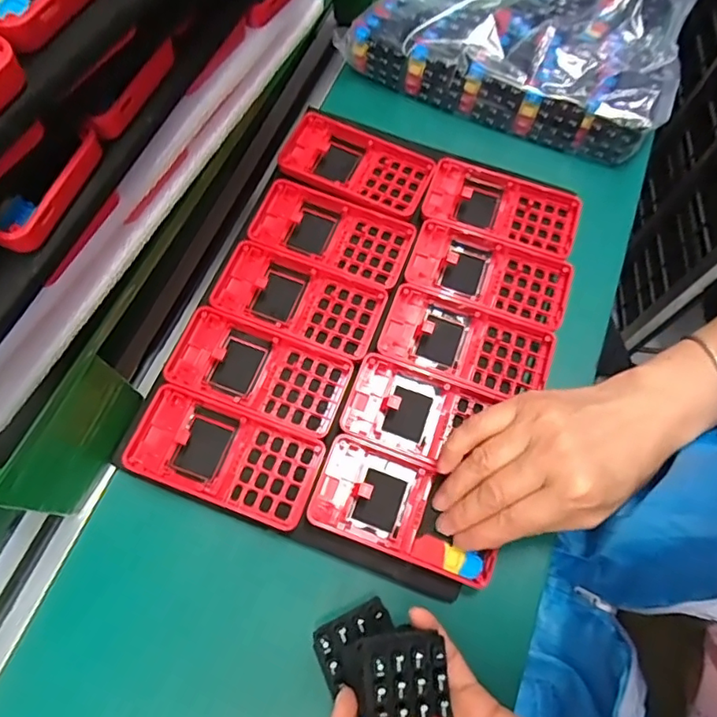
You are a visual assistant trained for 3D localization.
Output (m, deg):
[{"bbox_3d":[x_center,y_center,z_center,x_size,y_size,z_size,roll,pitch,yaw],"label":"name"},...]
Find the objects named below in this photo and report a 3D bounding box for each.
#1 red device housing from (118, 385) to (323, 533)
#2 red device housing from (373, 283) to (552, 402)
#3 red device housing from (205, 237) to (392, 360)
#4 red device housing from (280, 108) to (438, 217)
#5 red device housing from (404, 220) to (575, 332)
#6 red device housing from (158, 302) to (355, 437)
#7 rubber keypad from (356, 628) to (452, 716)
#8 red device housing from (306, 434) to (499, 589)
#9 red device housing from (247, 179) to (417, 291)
[{"bbox_3d":[-0.088,0.063,0.357,0.123,0.013,0.062,19,65,8],"label":"red device housing"},{"bbox_3d":[0.078,-0.009,0.393,0.120,0.019,0.062,20,65,8],"label":"red device housing"},{"bbox_3d":[-0.044,-0.044,0.398,0.122,0.014,0.060,20,65,8],"label":"red device housing"},{"bbox_3d":[-0.003,-0.160,0.446,0.122,0.017,0.067,24,66,10],"label":"red device housing"},{"bbox_3d":[0.100,-0.062,0.414,0.121,0.020,0.062,19,65,8],"label":"red device housing"},{"bbox_3d":[-0.071,0.008,0.382,0.124,0.016,0.061,19,65,8],"label":"red device housing"},{"bbox_3d":[0.024,0.172,0.278,0.046,0.015,0.055,-3,64,-3],"label":"rubber keypad"},{"bbox_3d":[0.032,0.098,0.351,0.120,0.018,0.060,19,65,8],"label":"red device housing"},{"bbox_3d":[-0.022,-0.098,0.419,0.123,0.013,0.063,20,65,8],"label":"red device housing"}]

